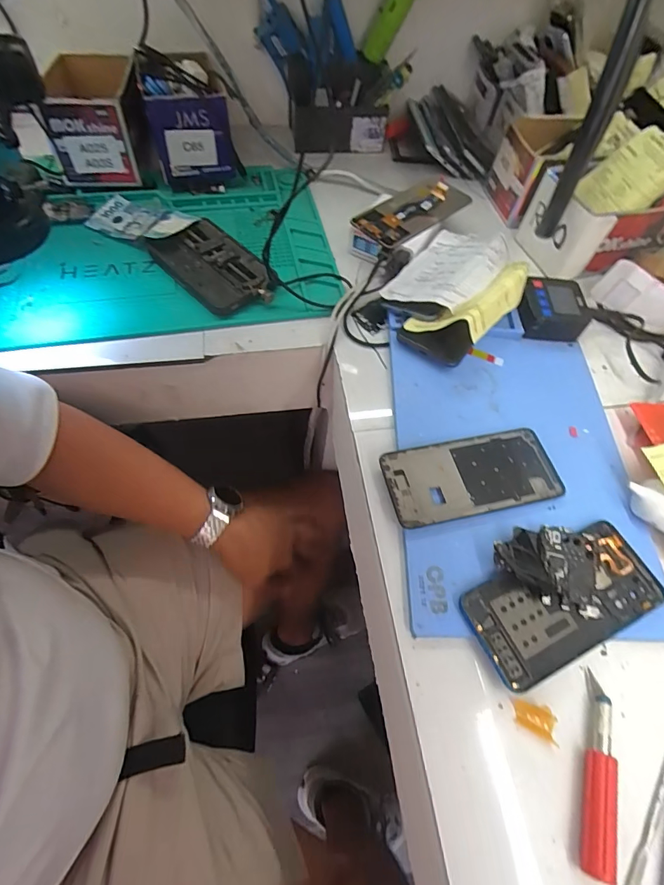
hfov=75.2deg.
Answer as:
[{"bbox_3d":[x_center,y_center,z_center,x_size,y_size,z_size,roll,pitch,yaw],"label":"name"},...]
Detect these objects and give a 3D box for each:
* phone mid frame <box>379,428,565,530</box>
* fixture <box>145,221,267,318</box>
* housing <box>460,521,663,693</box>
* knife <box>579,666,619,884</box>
[{"bbox_3d":[0.128,0.029,0.391,0.158,0.011,0.073,-11,63,-8],"label":"phone mid frame"},{"bbox_3d":[-0.139,-0.210,0.504,0.087,0.013,0.144,-37,69,-20],"label":"fixture"},{"bbox_3d":[0.187,0.124,0.342,0.162,0.010,0.073,-21,64,-13],"label":"housing"},{"bbox_3d":[0.179,0.219,0.290,0.016,0.019,0.112,18,62,7],"label":"knife"}]

